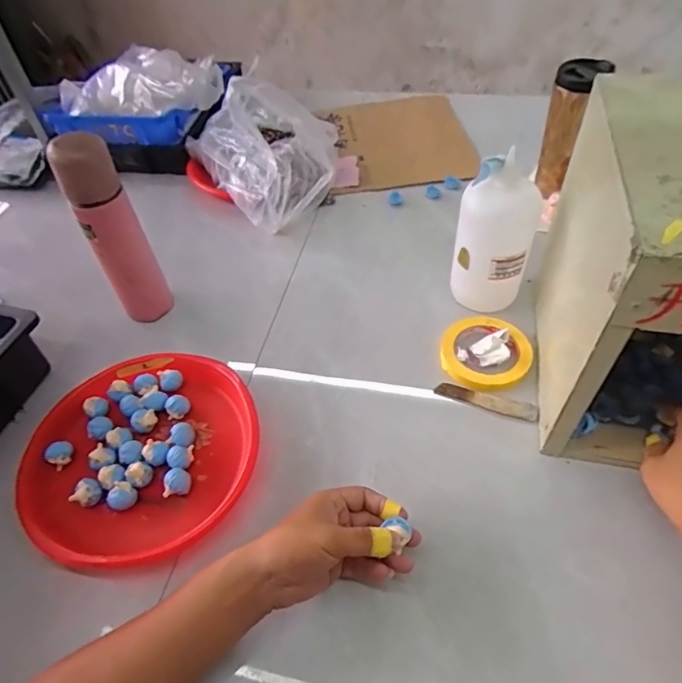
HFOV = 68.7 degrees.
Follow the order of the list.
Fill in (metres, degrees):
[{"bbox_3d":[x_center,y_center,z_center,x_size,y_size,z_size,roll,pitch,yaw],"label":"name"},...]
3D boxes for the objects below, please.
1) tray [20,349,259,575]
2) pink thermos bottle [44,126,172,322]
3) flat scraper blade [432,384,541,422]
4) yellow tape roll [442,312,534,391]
[{"bbox_3d":[-0.221,0.123,0.561,0.248,0.036,0.250,-3,50,3],"label":"tray"},{"bbox_3d":[-0.280,-0.127,0.627,0.066,0.255,0.074,-27,53,-17],"label":"pink thermos bottle"},{"bbox_3d":[0.172,0.070,0.592,0.117,0.004,0.023,15,53,18],"label":"flat scraper blade"},{"bbox_3d":[0.183,0.013,0.631,0.108,0.019,0.103,-3,50,3],"label":"yellow tape roll"}]

